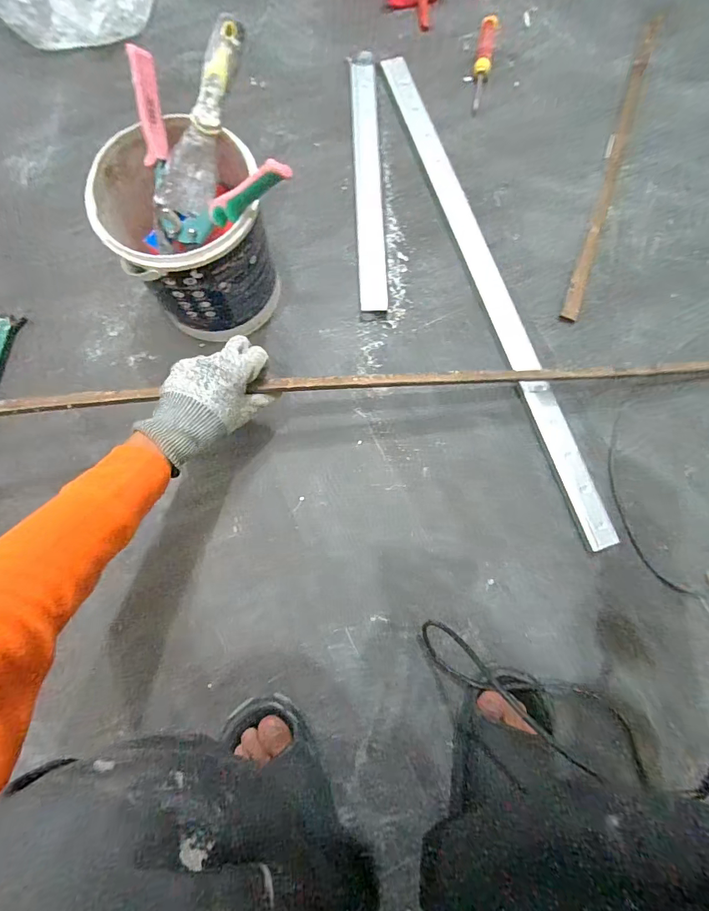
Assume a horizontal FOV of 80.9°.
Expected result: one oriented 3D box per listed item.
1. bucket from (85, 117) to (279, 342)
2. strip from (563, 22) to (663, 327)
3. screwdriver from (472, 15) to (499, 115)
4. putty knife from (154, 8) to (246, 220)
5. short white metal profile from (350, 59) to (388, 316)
[{"bbox_3d":[-0.201,-0.269,0.532,0.171,0.189,0.185,-24,83,-7],"label":"bucket"},{"bbox_3d":[0.424,-0.480,0.668,0.028,0.010,0.591,20,80,0],"label":"strip"},{"bbox_3d":[0.217,-0.663,0.701,0.026,0.031,0.181,13,81,-1],"label":"screwdriver"},{"bbox_3d":[-0.160,-0.358,0.447,0.052,0.020,0.188,24,106,0],"label":"putty knife"},{"bbox_3d":[0.022,-0.434,0.657,0.042,0.022,0.448,-1,81,-4],"label":"short white metal profile"}]

